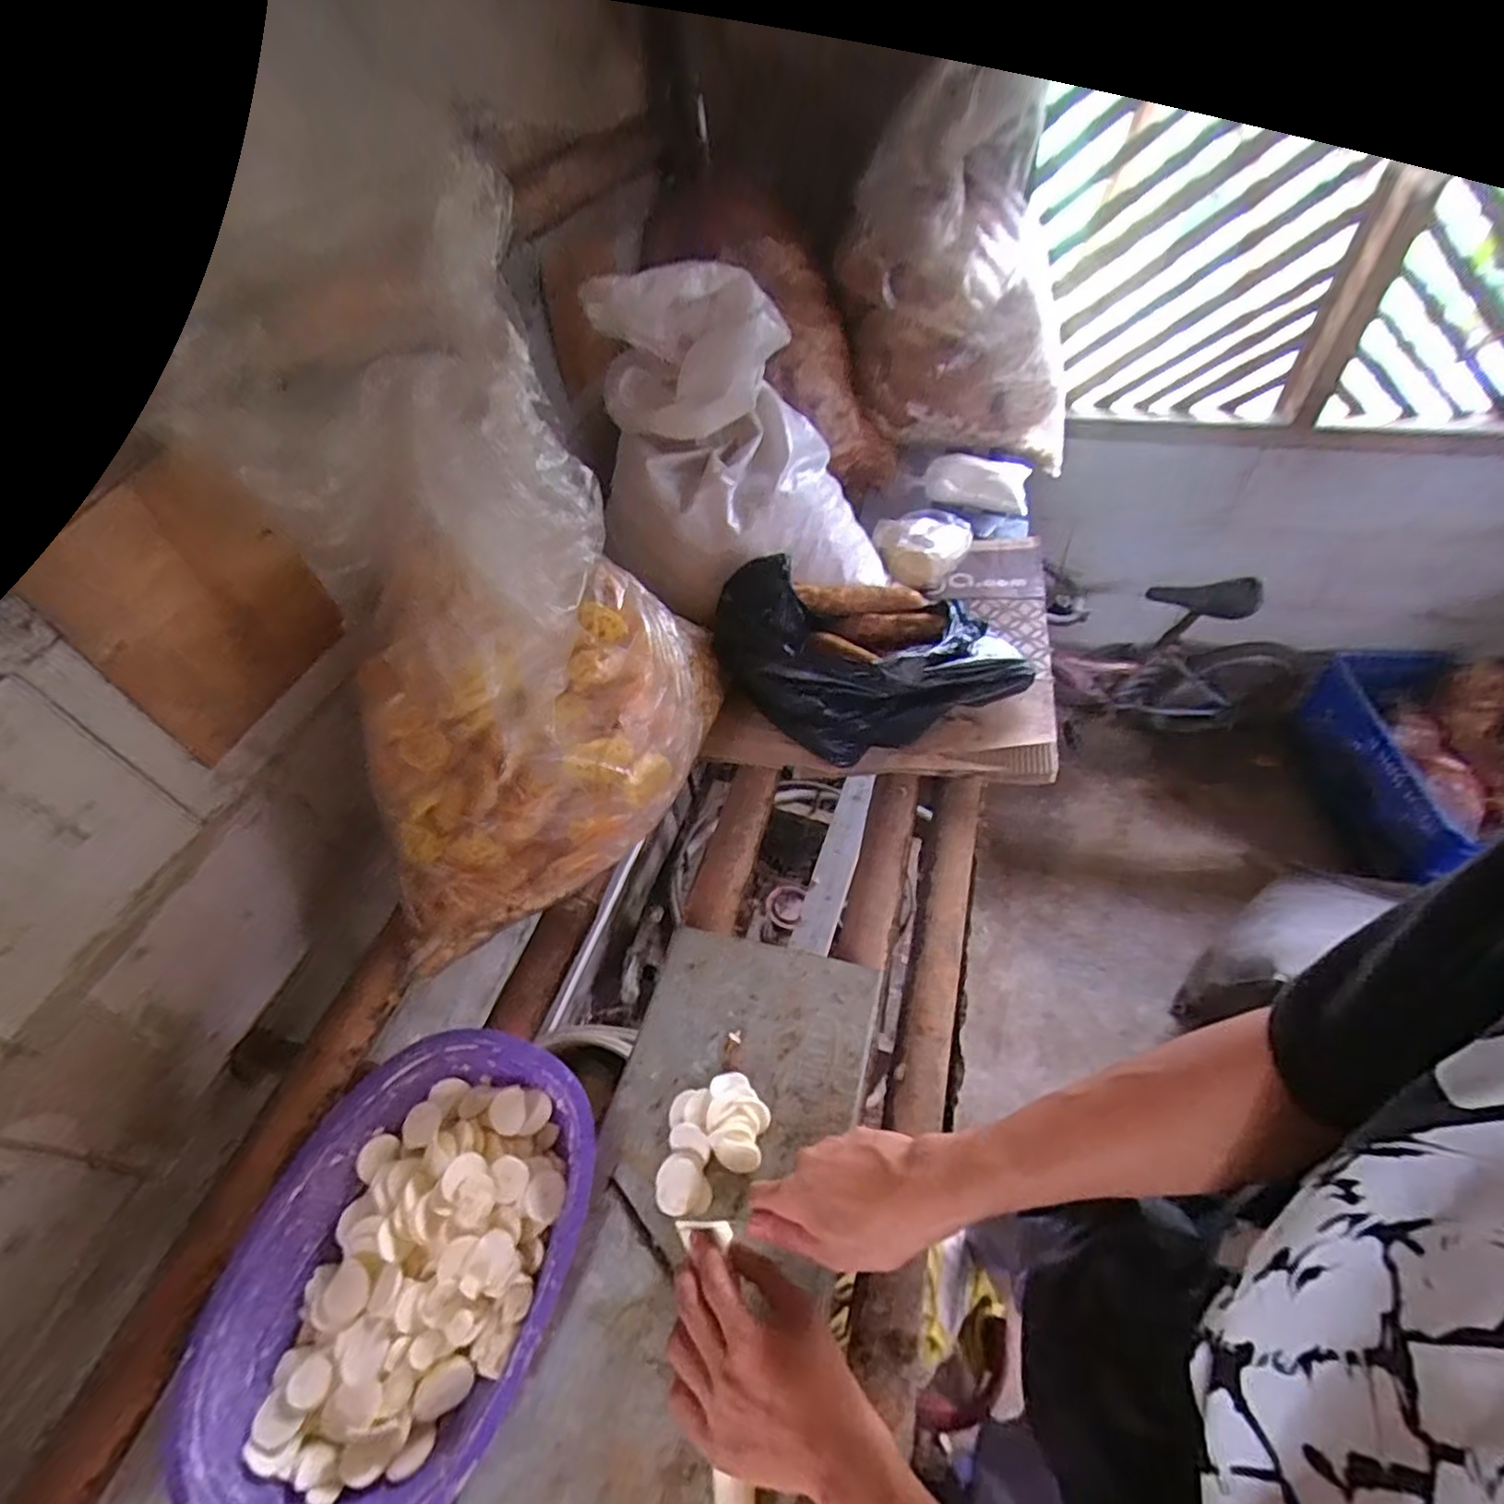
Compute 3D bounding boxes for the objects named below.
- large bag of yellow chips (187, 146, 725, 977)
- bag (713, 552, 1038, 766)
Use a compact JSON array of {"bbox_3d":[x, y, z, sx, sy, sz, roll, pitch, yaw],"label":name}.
[{"bbox_3d":[-0.220,-0.113,0.601,0.360,0.512,0.290,-11,50,-5],"label":"large bag of yellow chips"},{"bbox_3d":[0.136,-0.126,0.814,0.321,0.143,0.219,-19,51,-11],"label":"bag"}]

